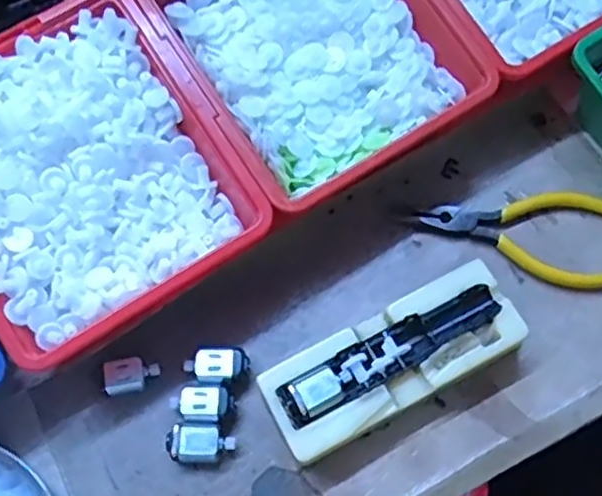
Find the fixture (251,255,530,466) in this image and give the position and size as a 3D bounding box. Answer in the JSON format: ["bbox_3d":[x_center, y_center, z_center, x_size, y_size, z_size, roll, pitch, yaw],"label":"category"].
[{"bbox_3d":[0.047,0.058,0.356,0.132,0.032,0.050,-27,71,-8],"label":"fixture"}]

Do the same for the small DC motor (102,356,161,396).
[{"bbox_3d":[-0.090,0.068,0.365,0.027,0.011,0.019,-10,69,-2],"label":"small DC motor"}]

